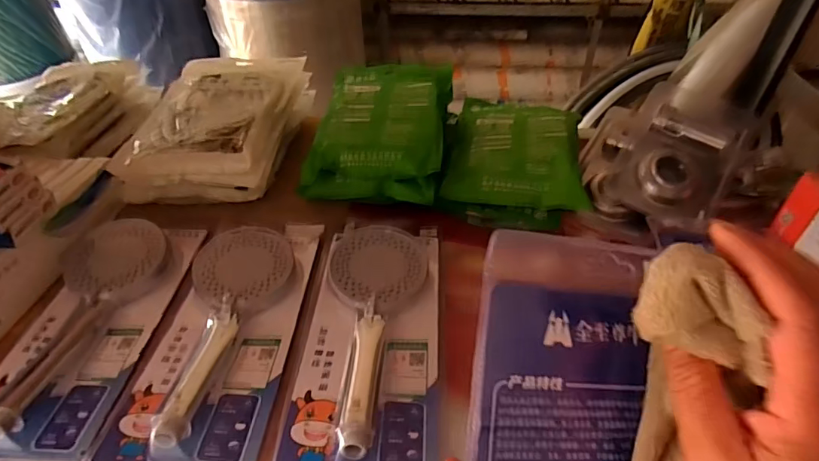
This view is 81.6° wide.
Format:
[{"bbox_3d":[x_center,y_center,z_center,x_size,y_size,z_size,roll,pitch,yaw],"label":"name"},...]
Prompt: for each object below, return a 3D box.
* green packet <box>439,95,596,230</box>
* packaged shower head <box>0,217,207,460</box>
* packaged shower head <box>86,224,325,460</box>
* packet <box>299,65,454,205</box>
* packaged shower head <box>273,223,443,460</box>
[{"bbox_3d":[0.149,-0.114,0.670,0.182,0.058,0.268,7,43,9],"label":"green packet"},{"bbox_3d":[-0.320,0.087,0.478,0.132,0.043,0.280,1,42,3],"label":"packaged shower head"},{"bbox_3d":[-0.181,0.083,0.475,0.133,0.043,0.300,1,42,2],"label":"packaged shower head"},{"bbox_3d":[-0.037,-0.147,0.672,0.179,0.084,0.257,4,42,6],"label":"packet"},{"bbox_3d":[-0.036,0.092,0.453,0.131,0.040,0.276,1,42,2],"label":"packaged shower head"}]

